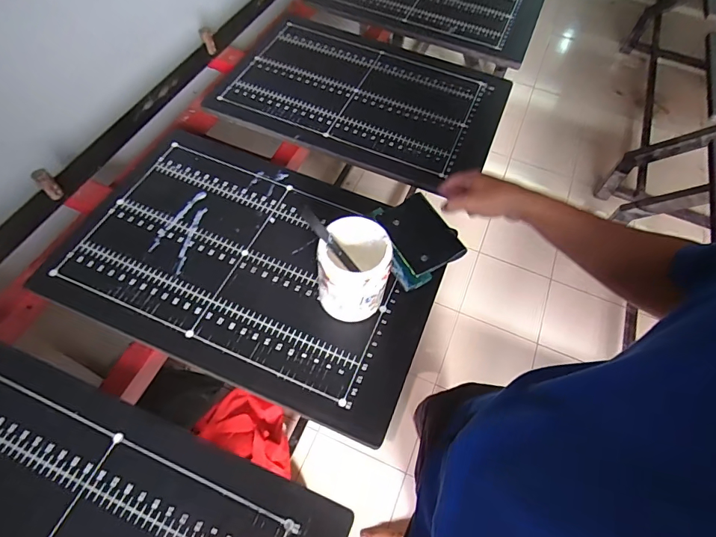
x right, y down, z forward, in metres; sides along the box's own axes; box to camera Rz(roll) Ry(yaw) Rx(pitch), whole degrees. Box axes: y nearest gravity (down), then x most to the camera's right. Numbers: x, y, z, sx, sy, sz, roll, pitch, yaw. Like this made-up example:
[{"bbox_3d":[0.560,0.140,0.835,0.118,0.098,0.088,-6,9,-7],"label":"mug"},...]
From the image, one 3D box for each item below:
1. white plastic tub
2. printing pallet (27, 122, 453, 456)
[{"bbox_3d":[-0.006,0.007,0.625,0.094,0.142,0.095,2,58,-3],"label":"white plastic tub"},{"bbox_3d":[-0.187,-0.026,0.714,0.626,0.016,0.392,21,59,9],"label":"printing pallet"}]

